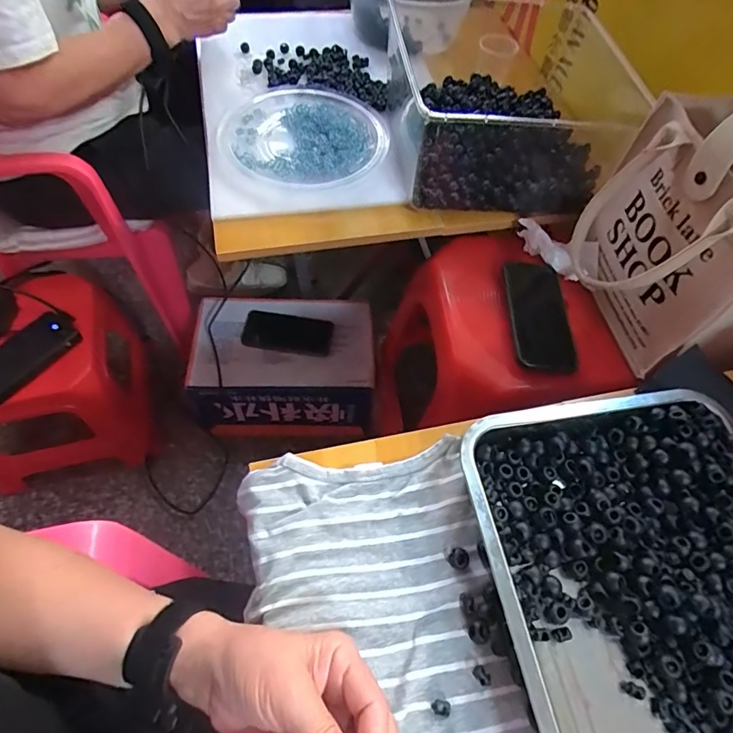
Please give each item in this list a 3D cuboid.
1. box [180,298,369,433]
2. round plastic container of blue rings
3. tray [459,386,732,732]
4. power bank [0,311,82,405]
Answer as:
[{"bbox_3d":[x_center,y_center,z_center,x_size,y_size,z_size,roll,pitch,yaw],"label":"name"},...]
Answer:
[{"bbox_3d":[-0.156,0.002,0.921,0.336,0.167,0.240,5,59,1],"label":"box"},{"bbox_3d":[-0.090,-0.336,0.677,0.233,0.032,0.214,2,60,-3],"label":"round plastic container of blue rings"},{"bbox_3d":[0.225,0.184,0.335,0.255,0.044,0.339,-9,61,-10],"label":"tray"},{"bbox_3d":[-0.528,-0.016,0.723,0.078,0.023,0.159,35,63,15],"label":"power bank"}]

